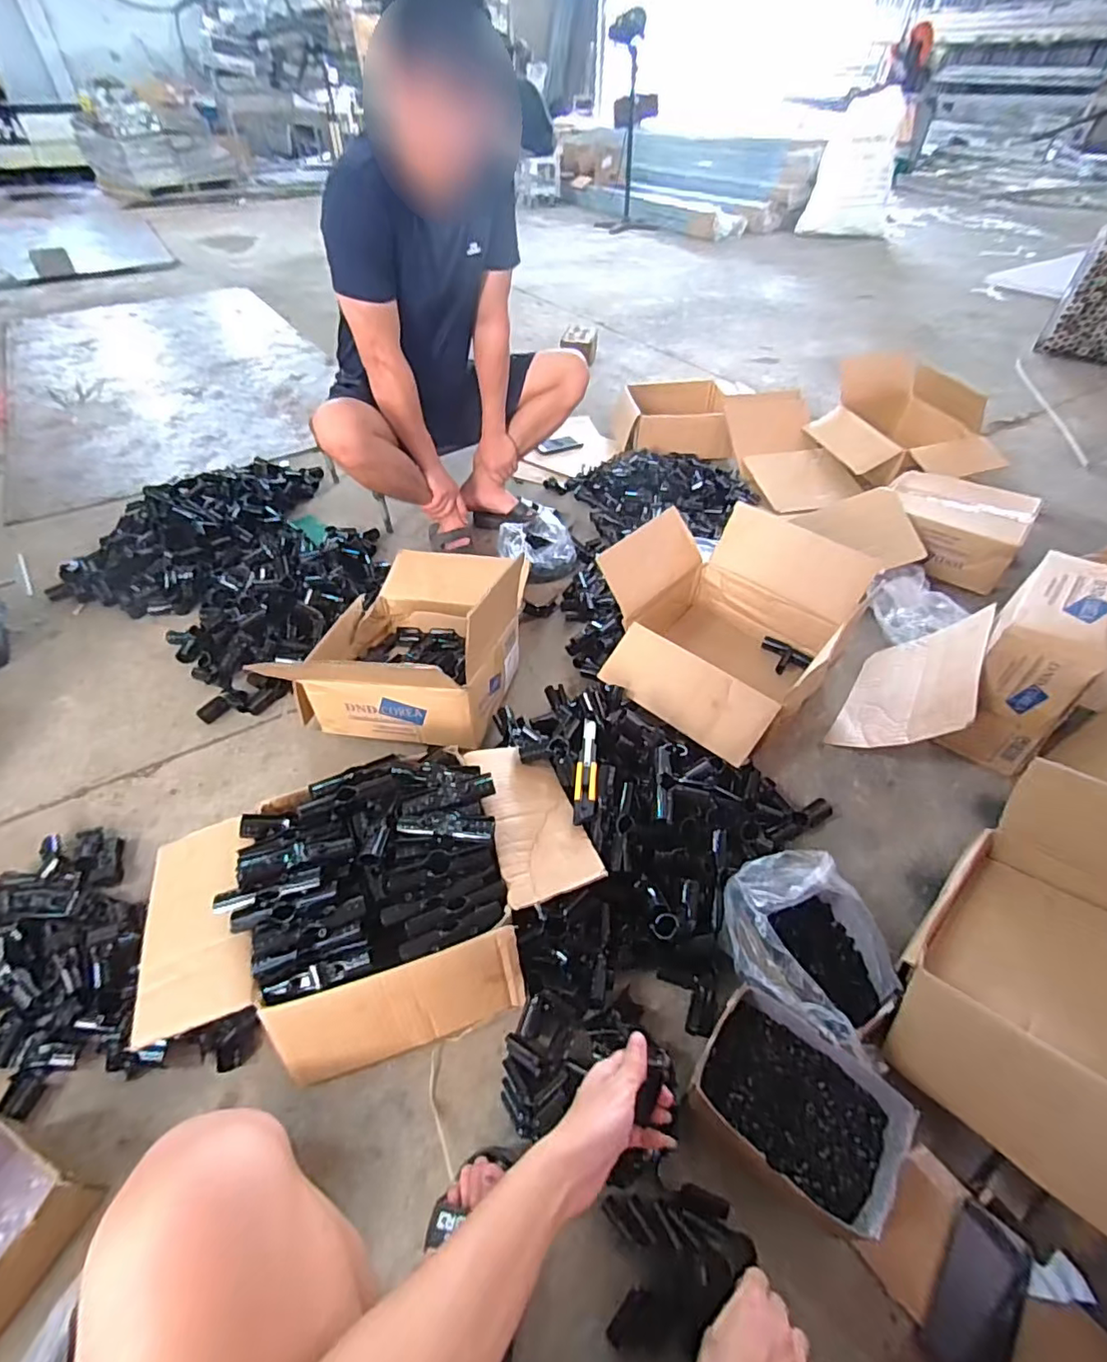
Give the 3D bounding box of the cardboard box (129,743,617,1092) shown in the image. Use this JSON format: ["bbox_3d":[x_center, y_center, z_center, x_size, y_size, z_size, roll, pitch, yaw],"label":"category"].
[{"bbox_3d":[-0.235,0.294,0.789,0.547,0.190,0.341,-17,49,-14],"label":"cardboard box"}]

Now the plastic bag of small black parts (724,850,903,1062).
[{"bbox_3d":[0.335,0.348,0.766,0.212,0.122,0.194,33,53,29],"label":"plastic bag of small black parts"}]

